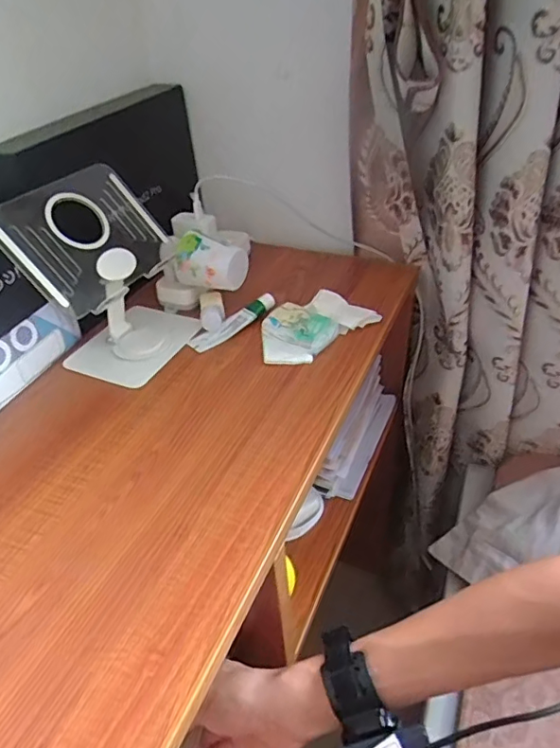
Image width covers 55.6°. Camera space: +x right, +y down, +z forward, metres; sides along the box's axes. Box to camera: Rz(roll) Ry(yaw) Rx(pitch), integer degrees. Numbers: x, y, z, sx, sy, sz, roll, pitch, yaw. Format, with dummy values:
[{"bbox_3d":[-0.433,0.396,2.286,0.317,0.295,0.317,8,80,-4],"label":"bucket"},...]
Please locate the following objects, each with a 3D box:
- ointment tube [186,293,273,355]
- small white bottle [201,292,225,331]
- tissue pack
[{"bbox_3d":[-0.053,-0.063,0.618,0.115,0.017,0.026,-27,44,-26],"label":"ointment tube"},{"bbox_3d":[-0.080,-0.073,0.623,0.027,0.026,0.046,-9,39,-6],"label":"small white bottle"},{"bbox_3d":[0.036,-0.056,0.600,0.131,0.023,0.077,-31,46,-29],"label":"tissue pack"}]

